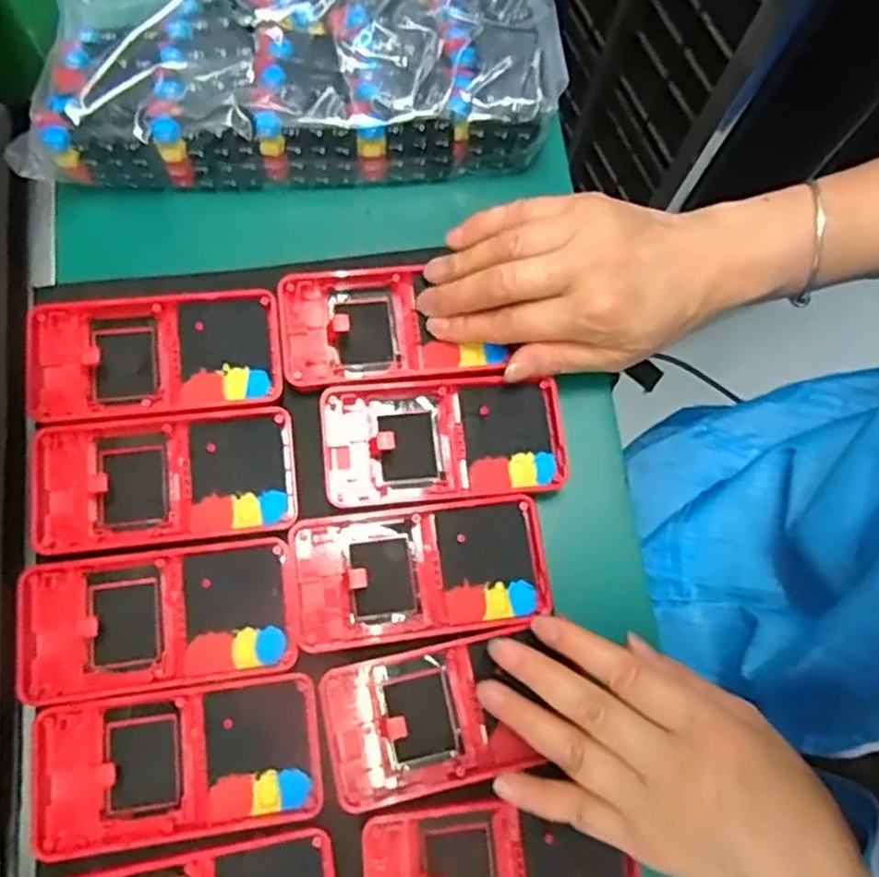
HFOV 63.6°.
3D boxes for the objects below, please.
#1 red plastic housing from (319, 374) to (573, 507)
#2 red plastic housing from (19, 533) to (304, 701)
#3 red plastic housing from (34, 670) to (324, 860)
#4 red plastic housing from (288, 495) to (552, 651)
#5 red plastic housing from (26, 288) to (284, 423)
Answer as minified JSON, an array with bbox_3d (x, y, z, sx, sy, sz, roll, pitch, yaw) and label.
[{"bbox_3d":[0.002,0.000,0.359,0.122,0.012,0.061,-5,74,-4],"label":"red plastic housing"},{"bbox_3d":[-0.133,0.085,0.330,0.128,0.012,0.061,-6,74,-4],"label":"red plastic housing"},{"bbox_3d":[-0.117,0.146,0.316,0.123,0.011,0.064,-6,74,-4],"label":"red plastic housing"},{"bbox_3d":[-0.010,0.065,0.344,0.123,0.014,0.061,-7,74,-4],"label":"red plastic housing"},{"bbox_3d":[-0.145,-0.042,0.363,0.121,0.016,0.063,-6,74,-4],"label":"red plastic housing"}]

